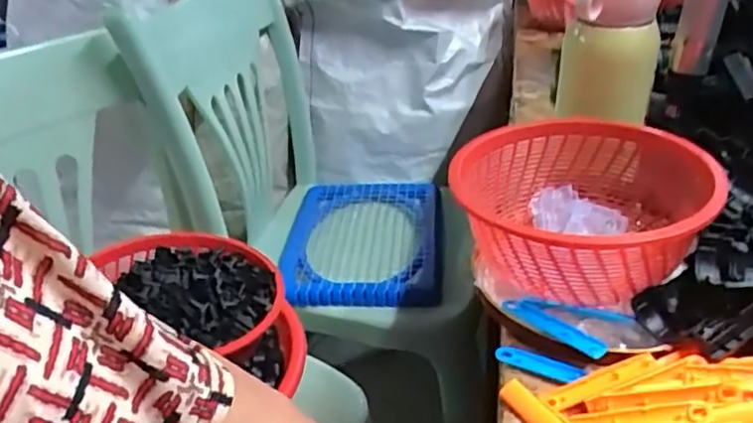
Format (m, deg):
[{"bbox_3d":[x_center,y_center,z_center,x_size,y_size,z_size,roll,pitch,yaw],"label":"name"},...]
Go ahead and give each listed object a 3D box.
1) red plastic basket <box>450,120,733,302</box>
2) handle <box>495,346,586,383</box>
[{"bbox_3d":[0.150,0.000,0.484,0.170,0.075,0.173,-3,31,2],"label":"red plastic basket"},{"bbox_3d":[0.103,0.096,0.418,0.056,0.008,0.013,16,36,30],"label":"handle"}]

